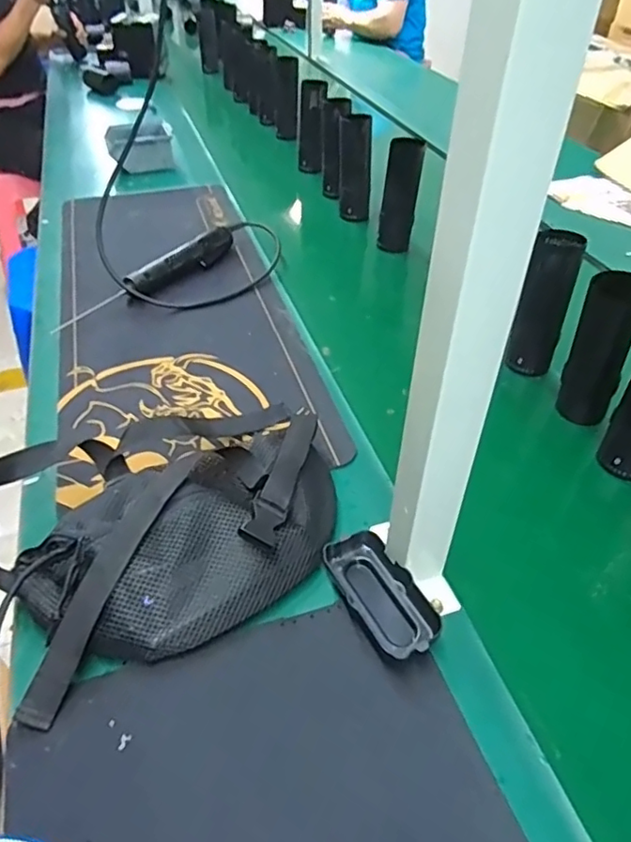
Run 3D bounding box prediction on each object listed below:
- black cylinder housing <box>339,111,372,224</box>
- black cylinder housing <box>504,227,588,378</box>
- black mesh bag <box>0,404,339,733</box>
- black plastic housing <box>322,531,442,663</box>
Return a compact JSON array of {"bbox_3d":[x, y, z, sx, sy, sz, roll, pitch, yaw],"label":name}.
[{"bbox_3d":[0.069,-0.439,1.031,0.053,0.173,0.068,-1,17,-1],"label":"black cylinder housing"},{"bbox_3d":[0.270,-0.134,0.698,0.054,0.160,0.061,18,45,18],"label":"black cylinder housing"},{"bbox_3d":[-0.120,0.075,0.510,0.301,0.076,0.226,-21,46,-22],"label":"black mesh bag"},{"bbox_3d":[0.052,0.137,0.467,0.051,0.022,0.109,-20,46,-21],"label":"black plastic housing"}]

